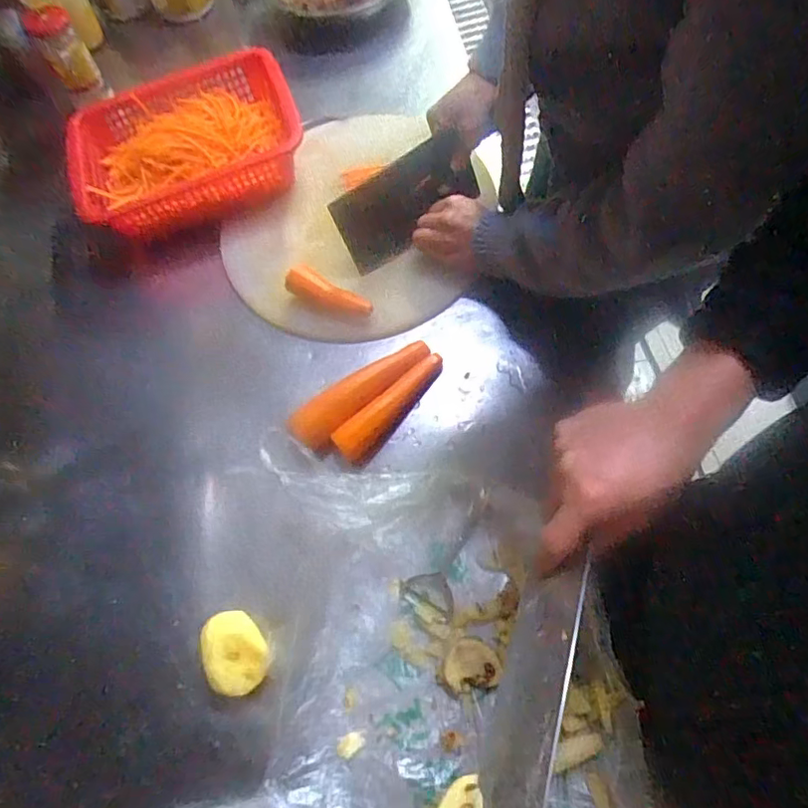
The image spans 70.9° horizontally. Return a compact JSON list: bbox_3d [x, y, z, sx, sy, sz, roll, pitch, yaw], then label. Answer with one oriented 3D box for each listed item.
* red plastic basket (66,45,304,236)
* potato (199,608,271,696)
[{"bbox_3d":[-0.285,-0.337,0.741,0.305,0.093,0.214,-24,64,-3],"label":"red plastic basket"},{"bbox_3d":[-0.157,0.233,0.539,0.057,0.050,0.077,-31,64,-8],"label":"potato"}]

